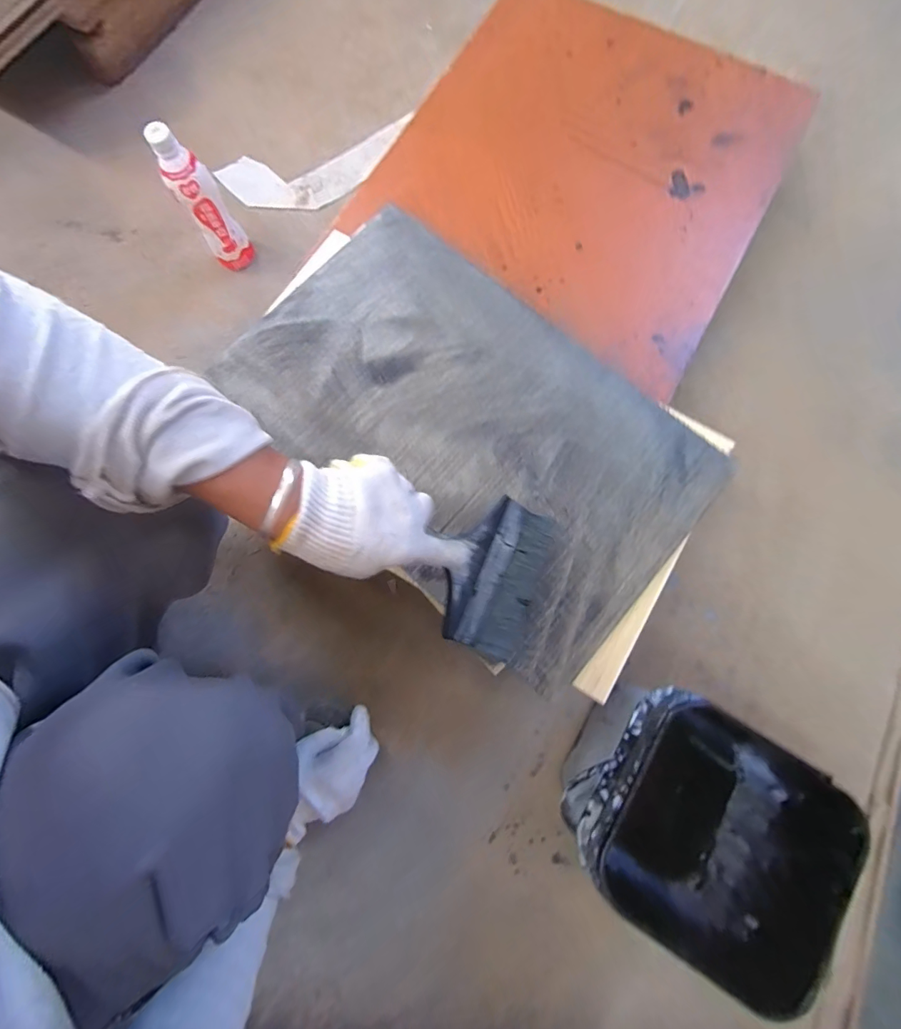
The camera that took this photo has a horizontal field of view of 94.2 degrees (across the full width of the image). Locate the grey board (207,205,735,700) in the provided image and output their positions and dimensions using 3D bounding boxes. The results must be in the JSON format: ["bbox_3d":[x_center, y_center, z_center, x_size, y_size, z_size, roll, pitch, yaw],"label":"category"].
[{"bbox_3d":[0.017,-0.113,0.517,0.564,0.015,0.353,40,83,7],"label":"grey board"}]

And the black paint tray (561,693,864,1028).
[{"bbox_3d":[0.253,0.315,0.461,0.206,0.198,0.198,34,82,6],"label":"black paint tray"}]

